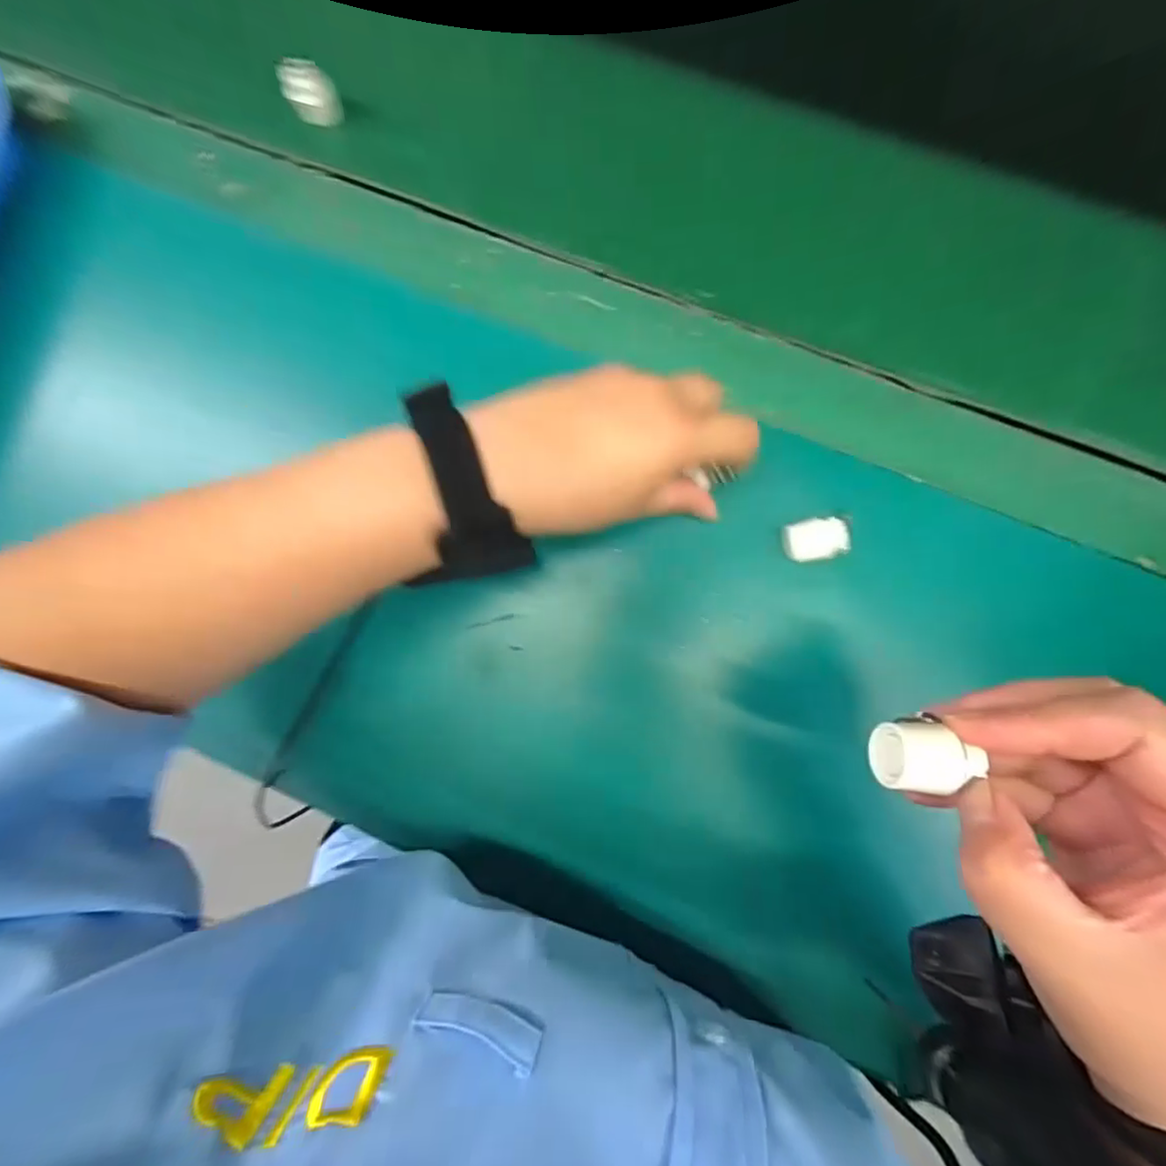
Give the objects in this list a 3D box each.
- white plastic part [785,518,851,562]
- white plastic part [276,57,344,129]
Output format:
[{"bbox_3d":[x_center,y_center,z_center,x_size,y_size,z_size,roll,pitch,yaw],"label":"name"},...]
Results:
[{"bbox_3d":[0.125,-0.023,0.321,0.032,0.008,0.021,-7,82,2],"label":"white plastic part"},{"bbox_3d":[-0.169,-0.306,0.373,0.027,0.034,0.018,4,83,4],"label":"white plastic part"}]

